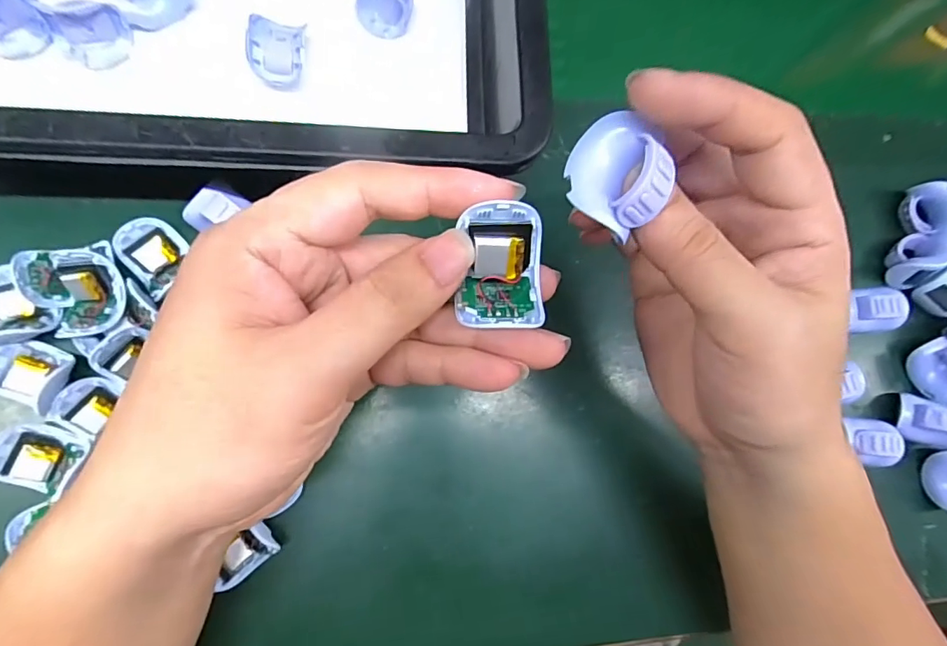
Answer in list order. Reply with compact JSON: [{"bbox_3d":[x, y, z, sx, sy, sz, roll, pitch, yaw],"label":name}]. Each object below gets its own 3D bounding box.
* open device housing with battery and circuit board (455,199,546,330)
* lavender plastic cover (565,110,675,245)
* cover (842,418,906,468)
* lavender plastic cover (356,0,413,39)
[{"bbox_3d":[0.010,-0.018,0.165,0.029,0.016,0.040,-1,87,-6],"label":"open device housing with battery and circuit board"},{"bbox_3d":[0.048,-0.049,0.159,0.032,0.014,0.033,37,84,-3],"label":"lavender plastic cover"},{"bbox_3d":[0.249,0.075,0.308,0.035,0.020,0.028,6,82,-9],"label":"cover"},{"bbox_3d":[-0.053,-0.191,0.290,0.032,0.025,0.033,-10,84,-11],"label":"lavender plastic cover"}]

